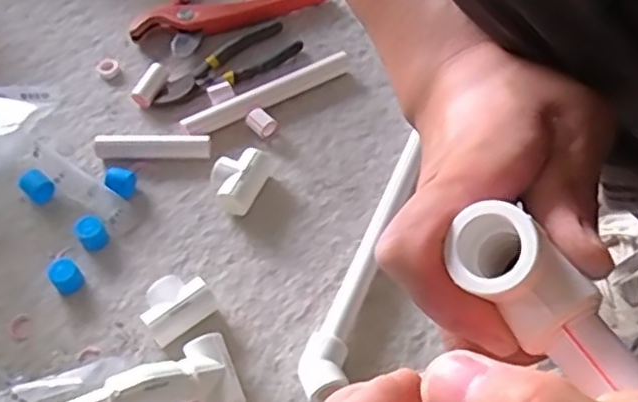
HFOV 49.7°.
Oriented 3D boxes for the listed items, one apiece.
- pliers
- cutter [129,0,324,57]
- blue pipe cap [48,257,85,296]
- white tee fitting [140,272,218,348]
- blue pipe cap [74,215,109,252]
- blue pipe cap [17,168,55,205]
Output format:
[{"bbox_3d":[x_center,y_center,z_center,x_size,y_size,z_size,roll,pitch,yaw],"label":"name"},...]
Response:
[{"bbox_3d":[-0.089,-0.136,0.683,0.152,0.010,0.052,-36,60,-19],"label":"pliers"},{"bbox_3d":[-0.106,-0.213,0.732,0.191,0.024,0.169,22,60,18],"label":"cutter"},{"bbox_3d":[-0.205,0.059,0.554,0.022,0.022,0.021,-2,55,3],"label":"blue pipe cap"},{"bbox_3d":[-0.110,0.081,0.531,0.052,0.029,0.041,-35,60,-18],"label":"white tee fitting"},{"bbox_3d":[-0.190,0.027,0.576,0.023,0.022,0.023,-2,55,3],"label":"blue pipe cap"},{"bbox_3d":[-0.247,-0.012,0.605,0.024,0.024,0.023,-2,55,3],"label":"blue pipe cap"}]

